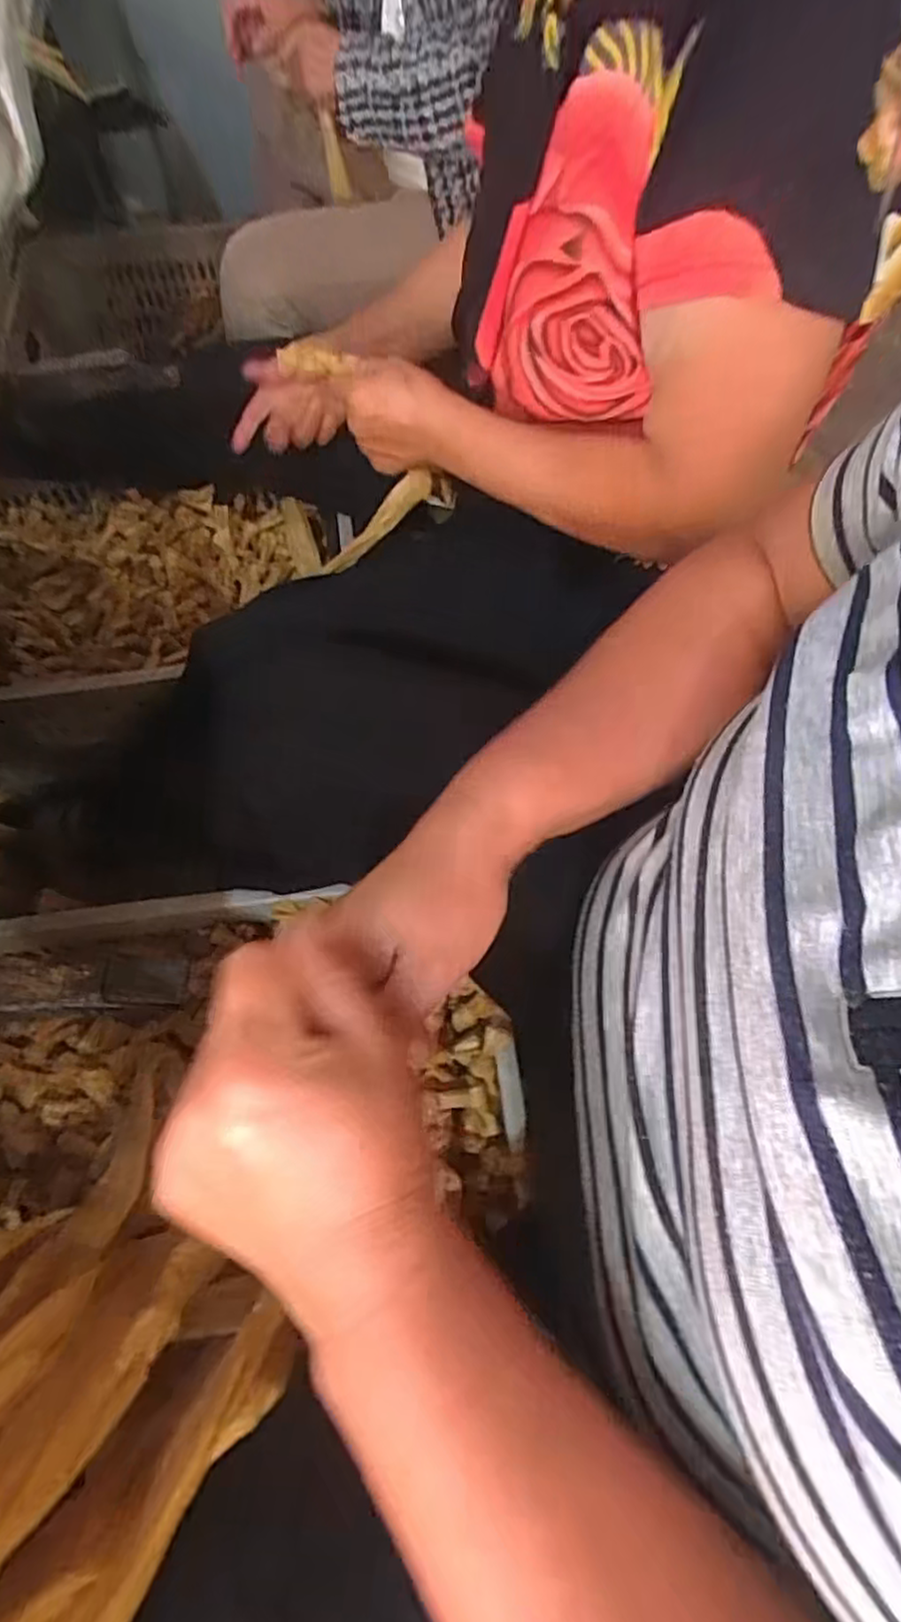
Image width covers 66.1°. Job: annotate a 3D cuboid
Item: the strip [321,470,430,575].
[{"bbox_3d":[-0.070,-0.269,0.650,0.134,0.025,0.028,-33,67,31],"label":"strip"}]

